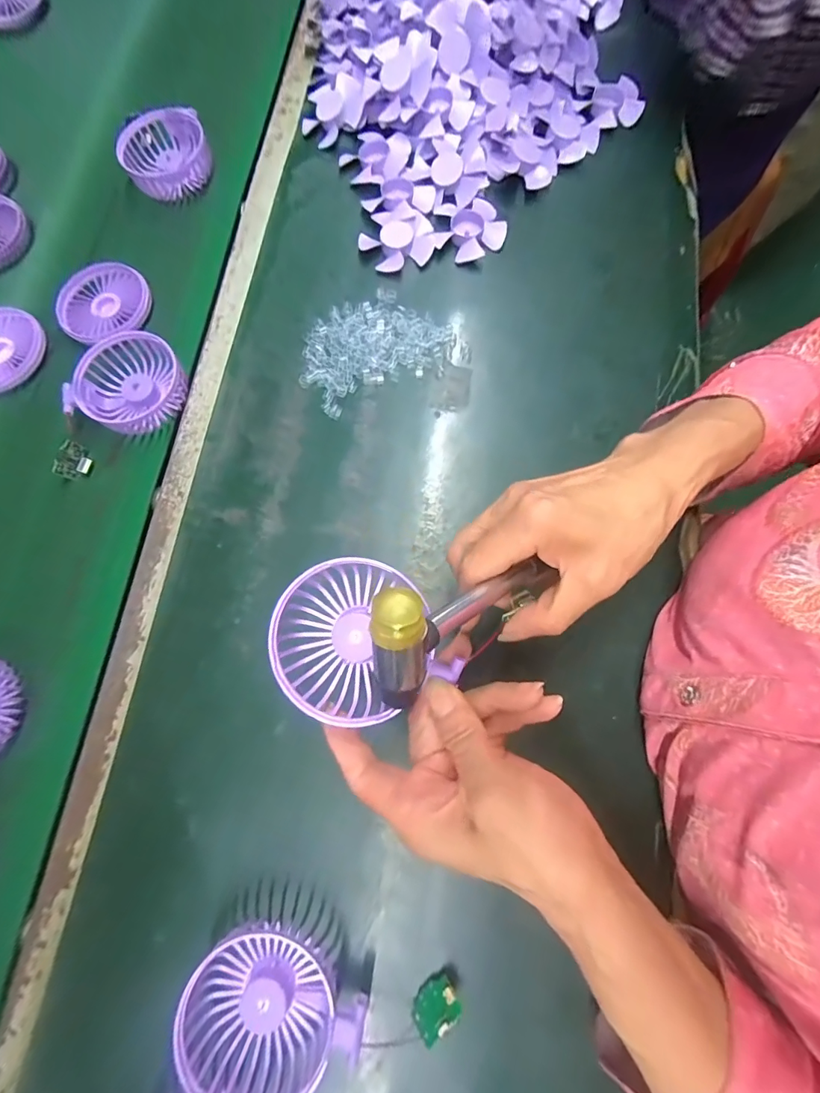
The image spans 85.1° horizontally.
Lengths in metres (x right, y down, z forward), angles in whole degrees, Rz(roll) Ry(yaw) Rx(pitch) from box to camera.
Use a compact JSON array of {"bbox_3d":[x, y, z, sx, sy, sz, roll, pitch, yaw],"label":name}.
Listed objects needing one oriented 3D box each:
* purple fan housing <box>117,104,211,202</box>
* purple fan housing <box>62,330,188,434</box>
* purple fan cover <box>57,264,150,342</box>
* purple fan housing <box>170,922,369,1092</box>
[{"bbox_3d":[-0.252,-0.405,0.466,0.085,0.031,0.094,-19,76,-3],"label":"purple fan housing"},{"bbox_3d":[-0.248,-0.144,0.395,0.086,0.022,0.088,0,75,2],"label":"purple fan housing"},{"bbox_3d":[-0.295,-0.236,0.433,0.085,0.022,0.078,-34,77,-7],"label":"purple fan cover"},{"bbox_3d":[-0.085,0.282,0.267,0.098,0.037,0.084,35,79,10],"label":"purple fan housing"}]

